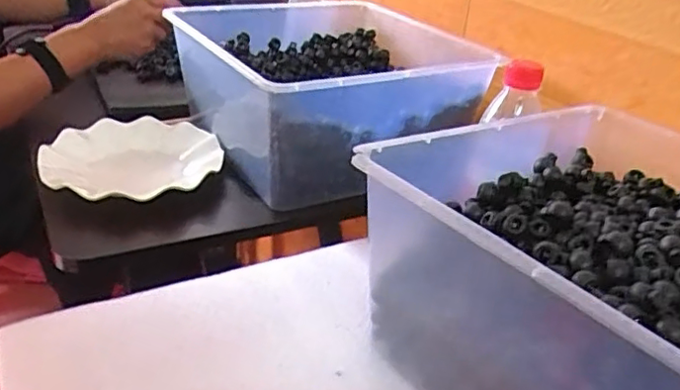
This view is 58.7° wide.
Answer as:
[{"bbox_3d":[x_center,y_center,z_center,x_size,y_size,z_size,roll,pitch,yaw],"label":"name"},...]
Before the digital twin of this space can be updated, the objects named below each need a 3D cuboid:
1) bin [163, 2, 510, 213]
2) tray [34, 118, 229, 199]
[{"bbox_3d":[-0.017,-0.128,0.726,0.312,0.132,0.292,-12,33,-27],"label":"bin"},{"bbox_3d":[-0.223,-0.041,0.653,0.180,0.018,0.170,-17,36,-34],"label":"tray"}]

